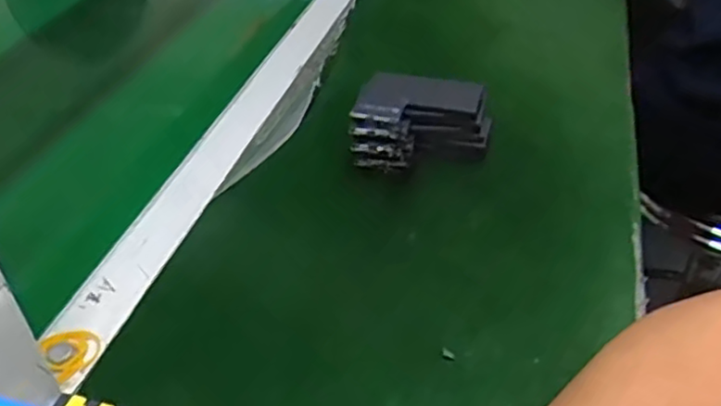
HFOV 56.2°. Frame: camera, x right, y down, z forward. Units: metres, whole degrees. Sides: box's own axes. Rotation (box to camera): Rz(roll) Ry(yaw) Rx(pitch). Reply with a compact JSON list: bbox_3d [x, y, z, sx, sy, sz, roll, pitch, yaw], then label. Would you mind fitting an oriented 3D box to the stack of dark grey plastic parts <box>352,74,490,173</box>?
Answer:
[{"bbox_3d":[0.044,-0.058,0.489,0.096,0.057,0.062,7,40,11],"label":"stack of dark grey plastic parts"}]

